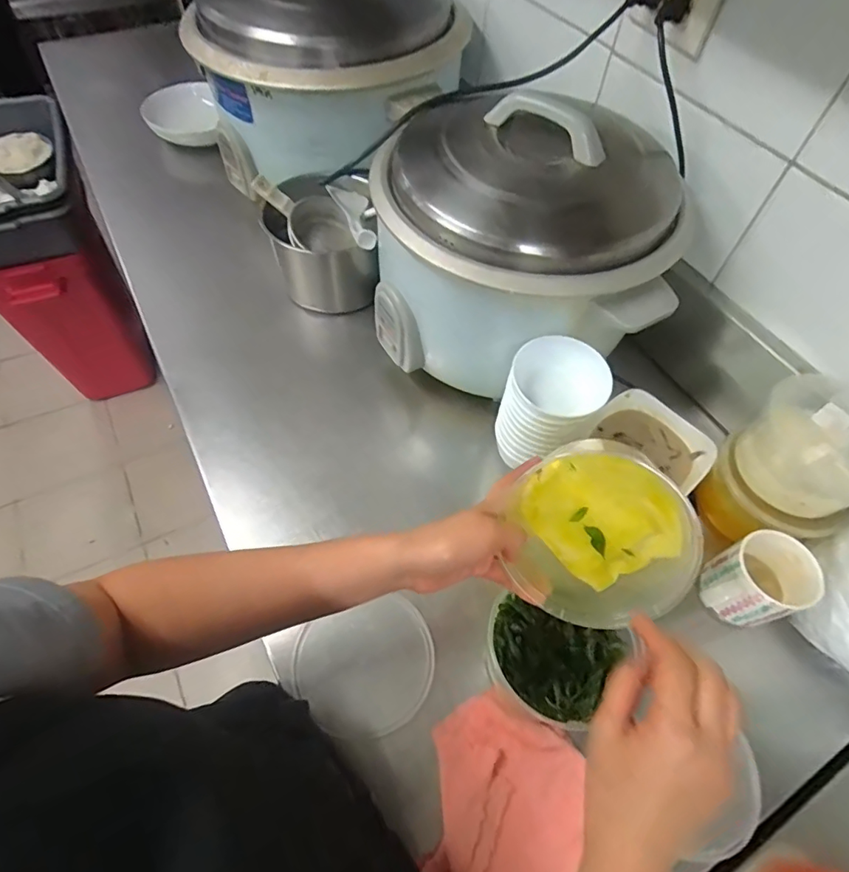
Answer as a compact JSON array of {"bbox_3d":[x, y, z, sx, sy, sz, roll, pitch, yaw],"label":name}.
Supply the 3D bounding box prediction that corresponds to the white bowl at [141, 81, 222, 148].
[{"bbox_3d":[-0.490,-0.654,1.027,0.140,0.060,0.165,-16,60,-12],"label":"white bowl"}]

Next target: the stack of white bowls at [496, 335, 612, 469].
[{"bbox_3d":[0.138,-0.032,0.580,0.104,0.121,0.104,31,62,16],"label":"stack of white bowls"}]

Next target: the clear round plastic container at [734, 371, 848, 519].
[{"bbox_3d":[0.434,0.012,0.564,0.120,0.084,0.146,-8,59,-8],"label":"clear round plastic container"}]

